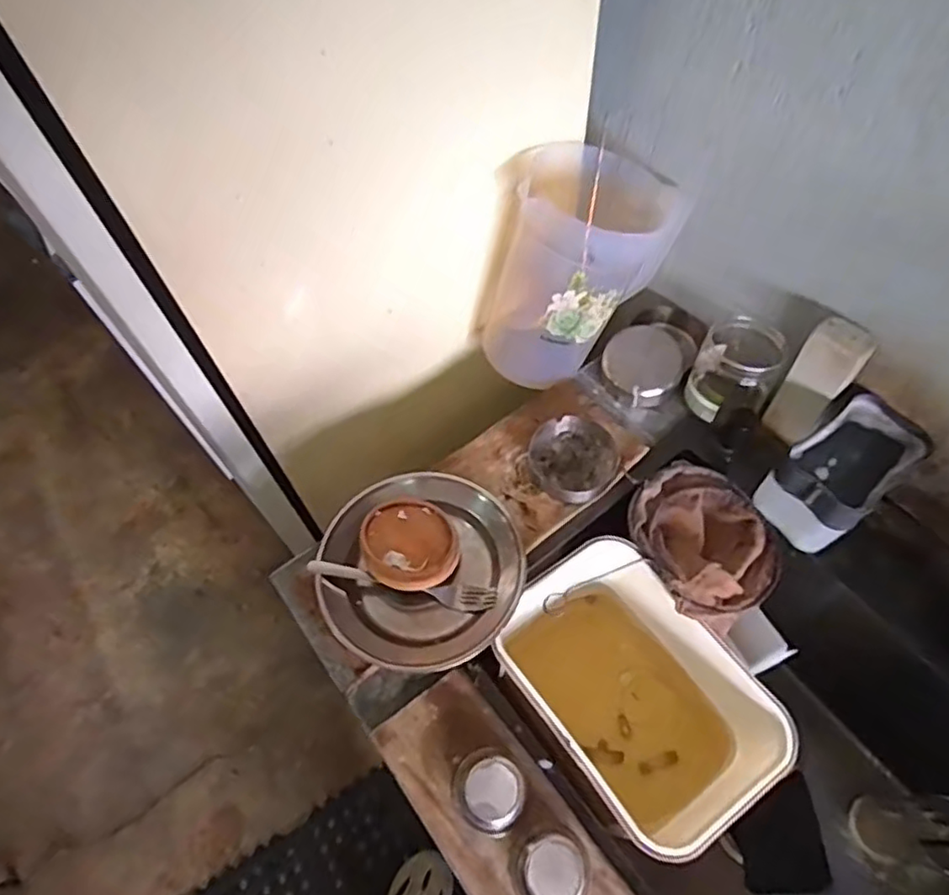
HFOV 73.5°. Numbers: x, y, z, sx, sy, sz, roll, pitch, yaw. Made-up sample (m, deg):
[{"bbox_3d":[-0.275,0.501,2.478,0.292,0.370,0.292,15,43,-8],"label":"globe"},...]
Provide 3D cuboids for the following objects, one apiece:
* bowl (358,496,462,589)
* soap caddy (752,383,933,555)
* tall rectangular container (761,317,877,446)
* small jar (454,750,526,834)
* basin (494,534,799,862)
[{"bbox_3d":[-0.067,0.101,0.660,0.096,0.045,0.099,-1,60,1],"label":"bowl"},{"bbox_3d":[0.379,0.029,0.668,0.140,0.096,0.093,-35,65,-17],"label":"soap caddy"},{"bbox_3d":[0.363,-0.067,0.685,0.056,0.158,0.038,38,68,21],"label":"tall rectangular container"},{"bbox_3d":[0.013,0.302,0.559,0.062,0.030,0.058,-1,60,1],"label":"small jar"},{"bbox_3d":[0.163,0.271,0.707,0.196,0.182,0.267,-33,64,-17],"label":"basin"}]

